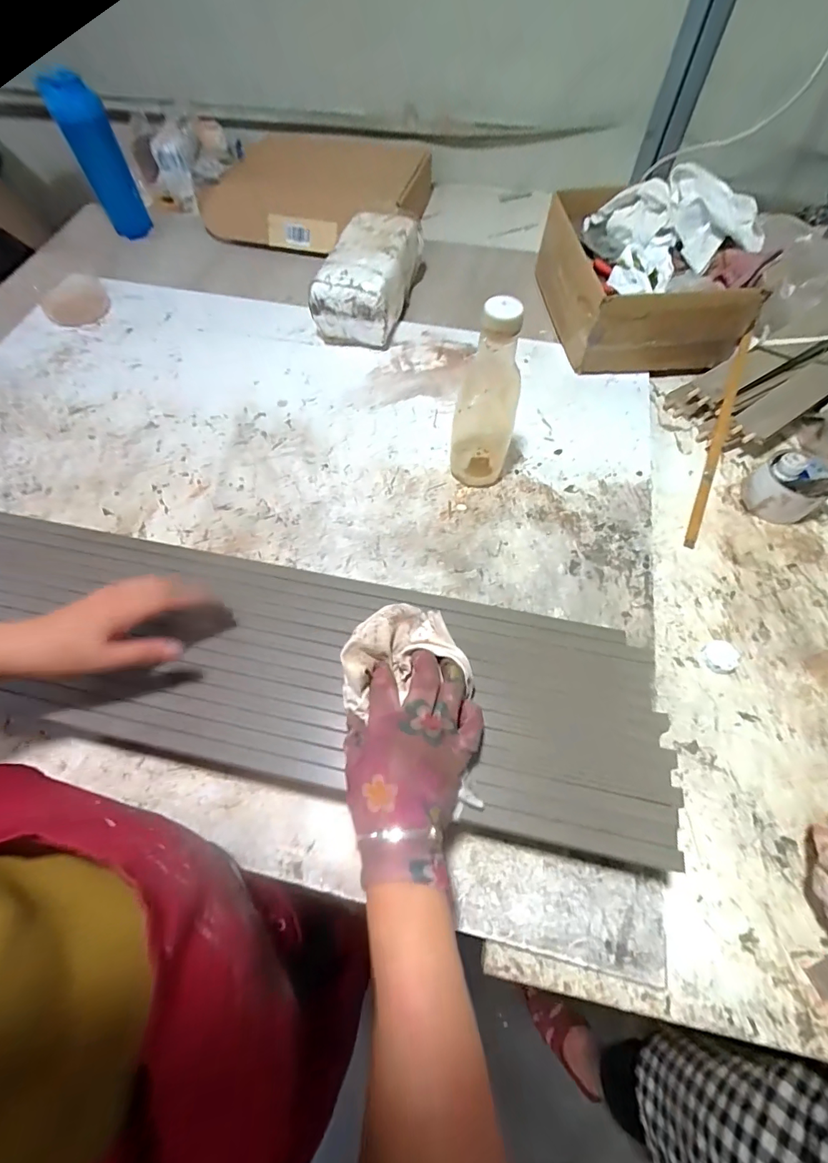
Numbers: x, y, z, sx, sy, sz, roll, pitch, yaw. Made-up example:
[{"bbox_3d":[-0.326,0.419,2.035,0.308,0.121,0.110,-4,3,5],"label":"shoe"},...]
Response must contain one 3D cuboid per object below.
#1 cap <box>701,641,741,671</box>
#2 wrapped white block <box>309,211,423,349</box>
[{"bbox_3d":[0.343,0.084,0.509,0.032,0.016,0.034,1,61,-2],"label":"cap"},{"bbox_3d":[-0.070,-0.499,0.745,0.128,0.105,0.216,15,62,6],"label":"wrapped white block"}]

